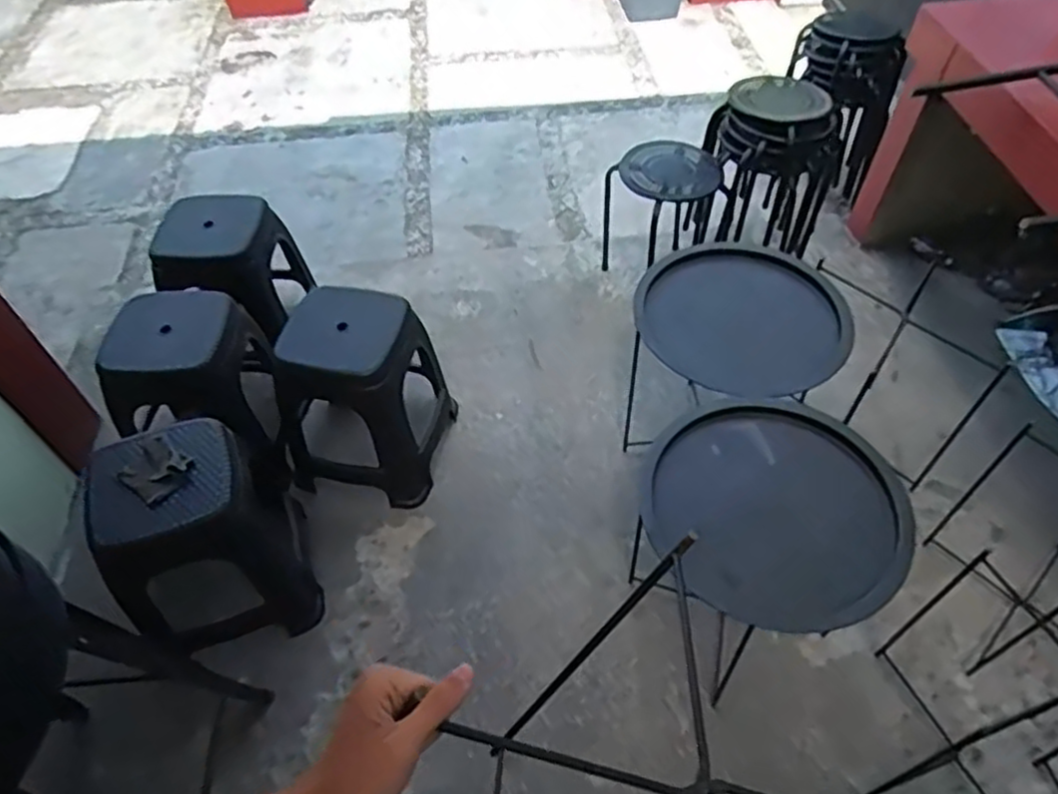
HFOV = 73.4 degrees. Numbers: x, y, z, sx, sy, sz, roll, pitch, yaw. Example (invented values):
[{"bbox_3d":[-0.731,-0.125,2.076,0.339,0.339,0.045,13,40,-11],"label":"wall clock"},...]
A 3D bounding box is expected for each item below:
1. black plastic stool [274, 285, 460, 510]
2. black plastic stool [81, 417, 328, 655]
[{"bbox_3d":[-0.440,-0.008,1.790,0.411,0.464,0.344,10,53,9],"label":"black plastic stool"},{"bbox_3d":[-0.693,0.302,1.544,0.325,0.465,0.375,-21,55,-15],"label":"black plastic stool"}]

